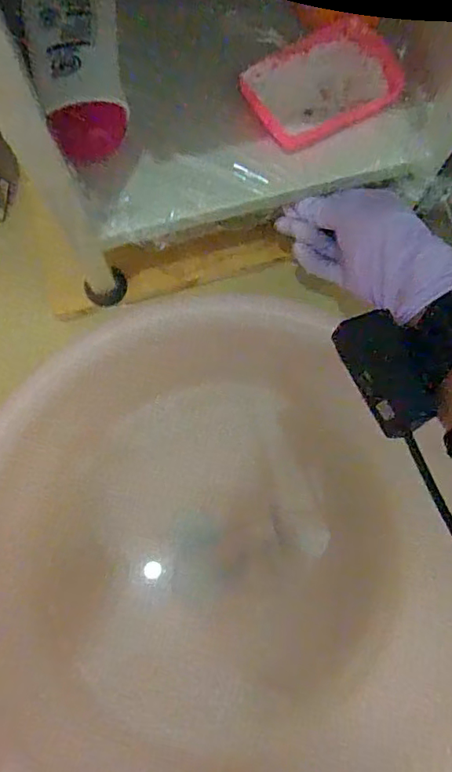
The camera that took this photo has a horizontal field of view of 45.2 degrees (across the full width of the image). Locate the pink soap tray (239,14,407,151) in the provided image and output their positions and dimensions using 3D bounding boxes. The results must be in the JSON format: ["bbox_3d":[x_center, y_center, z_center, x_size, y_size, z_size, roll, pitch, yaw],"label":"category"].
[{"bbox_3d":[0.073,-0.228,0.409,0.112,0.015,0.069,-30,80,-7],"label":"pink soap tray"}]

